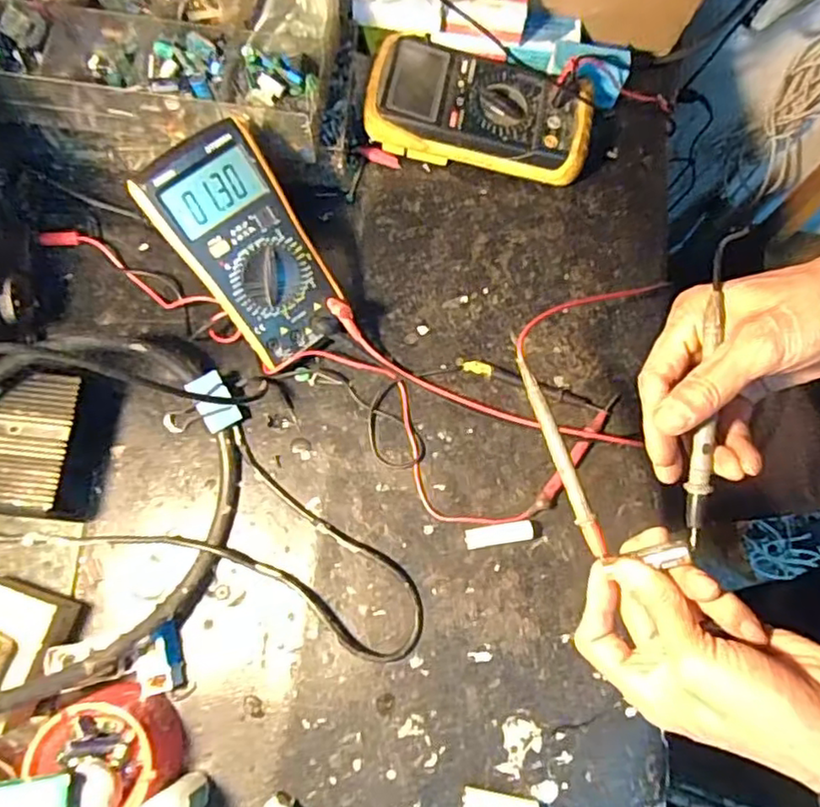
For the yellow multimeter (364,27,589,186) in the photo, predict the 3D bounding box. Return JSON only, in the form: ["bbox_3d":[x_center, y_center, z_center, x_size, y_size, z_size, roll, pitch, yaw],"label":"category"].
[{"bbox_3d":[0.061,-0.253,0.549,0.187,0.050,0.101,13,75,1],"label":"yellow multimeter"}]

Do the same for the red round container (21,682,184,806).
[{"bbox_3d":[-0.193,0.226,0.413,0.073,0.053,0.075,0,75,-2],"label":"red round container"}]

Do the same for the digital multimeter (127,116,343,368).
[{"bbox_3d":[-0.118,-0.112,0.466,0.085,0.040,0.160,-38,120,-9],"label":"digital multimeter"}]

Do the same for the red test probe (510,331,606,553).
[{"bbox_3d":[0.090,0.023,0.395,0.011,0.009,0.143,-17,73,-6],"label":"red test probe"}]

